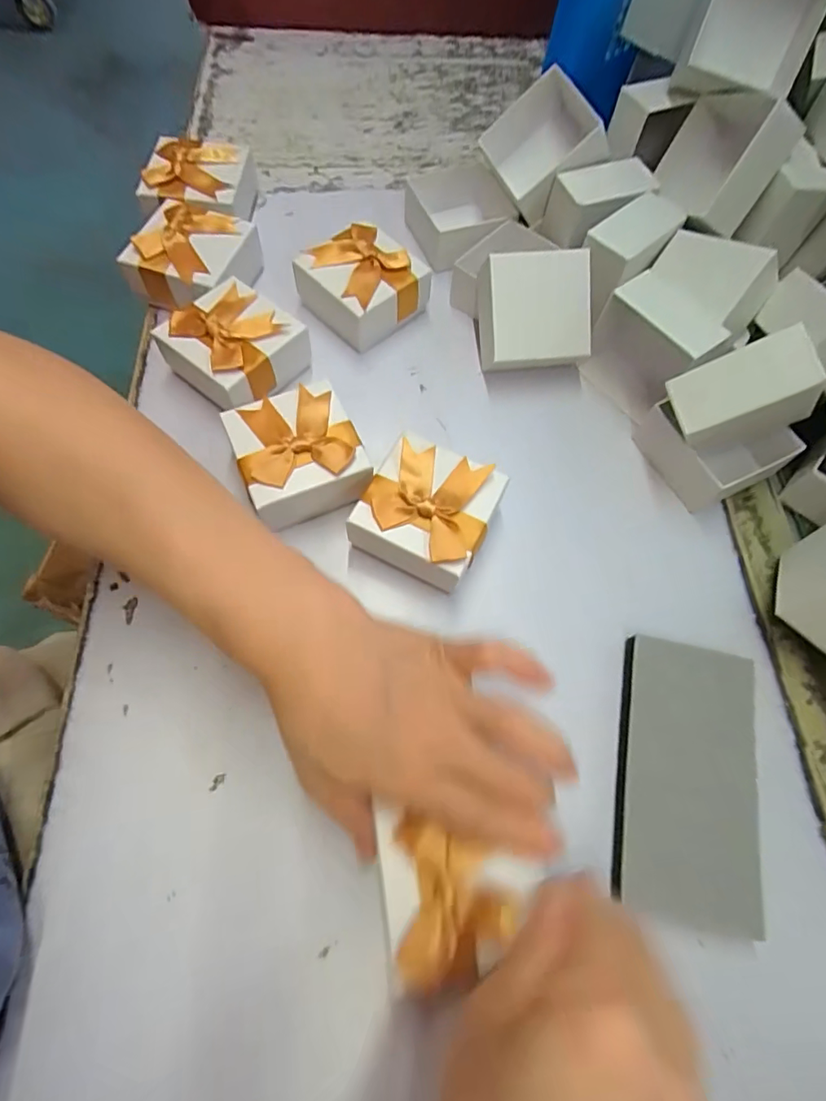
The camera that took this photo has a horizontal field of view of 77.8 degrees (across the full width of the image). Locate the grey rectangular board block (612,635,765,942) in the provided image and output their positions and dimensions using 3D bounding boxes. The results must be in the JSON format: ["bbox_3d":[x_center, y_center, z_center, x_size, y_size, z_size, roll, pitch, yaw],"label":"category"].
[{"bbox_3d":[0.136,0.113,0.259,0.063,0.020,0.127,14,67,4],"label":"grey rectangular board block"}]

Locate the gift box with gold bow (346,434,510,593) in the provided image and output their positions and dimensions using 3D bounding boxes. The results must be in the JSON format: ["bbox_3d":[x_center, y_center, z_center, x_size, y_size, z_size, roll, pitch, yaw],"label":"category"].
[{"bbox_3d":[0.008,-0.020,0.299,0.070,0.047,0.071,26,68,9],"label":"gift box with gold bow"}]

